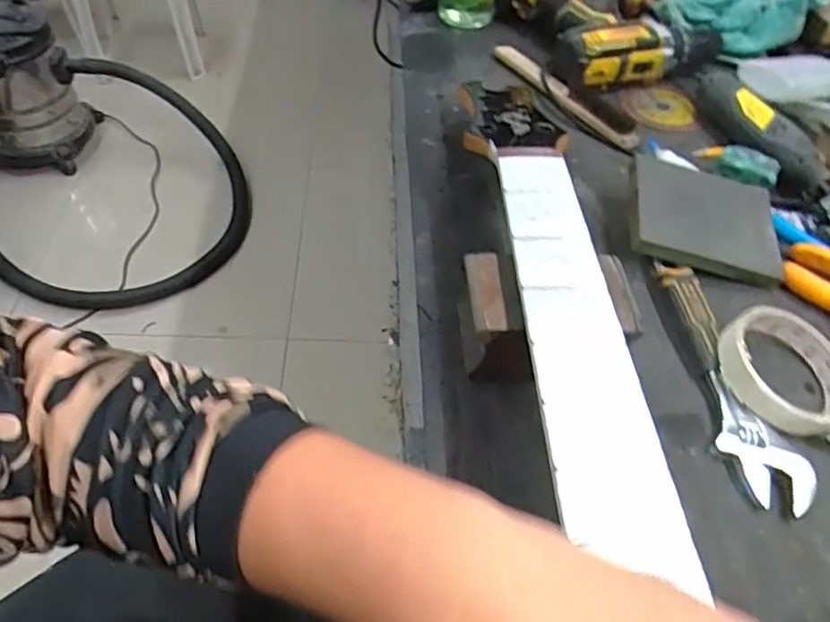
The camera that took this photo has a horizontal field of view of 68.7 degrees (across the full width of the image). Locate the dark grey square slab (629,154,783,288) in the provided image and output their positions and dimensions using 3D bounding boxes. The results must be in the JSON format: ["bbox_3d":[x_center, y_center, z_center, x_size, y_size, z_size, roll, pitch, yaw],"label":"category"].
[{"bbox_3d":[0.229,-0.075,0.485,0.119,0.014,0.096,13,58,-4],"label":"dark grey square slab"}]

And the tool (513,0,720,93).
[{"bbox_3d":[0.213,-0.335,0.679,0.183,0.065,0.195,-16,53,-16],"label":"tool"}]

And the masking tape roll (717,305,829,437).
[{"bbox_3d":[0.247,0.038,0.404,0.084,0.031,0.089,2,50,-2],"label":"masking tape roll"}]

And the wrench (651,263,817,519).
[{"bbox_3d":[0.200,0.042,0.406,0.047,0.016,0.187,-6,51,-9],"label":"wrench"}]

